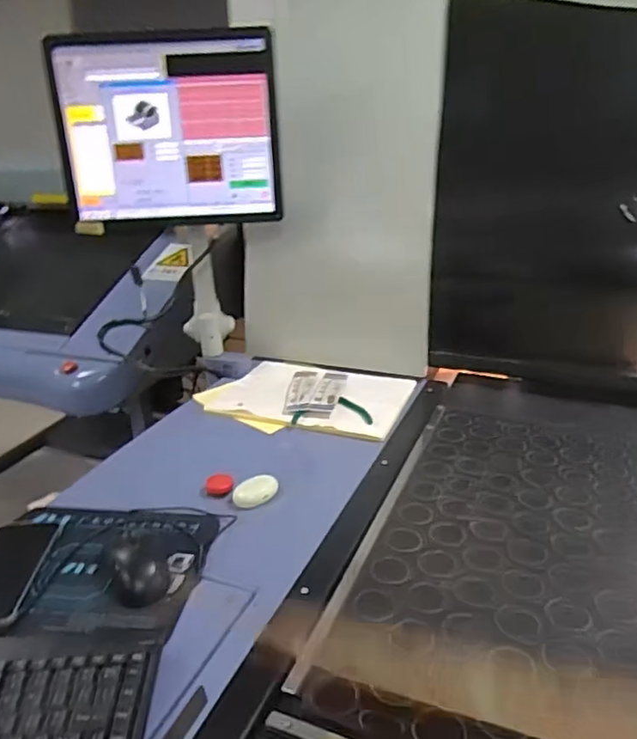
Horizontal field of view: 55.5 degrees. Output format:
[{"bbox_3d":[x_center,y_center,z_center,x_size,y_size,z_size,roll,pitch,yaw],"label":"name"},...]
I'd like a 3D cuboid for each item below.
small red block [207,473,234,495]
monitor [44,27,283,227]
[{"bbox_3d":[-0.138,0.160,0.850,0.037,0.017,0.029,-5,23,-10],"label":"small red block"},{"bbox_3d":[-0.252,-0.401,1.022,0.363,0.297,0.045,-2,22,-1],"label":"monitor"}]

